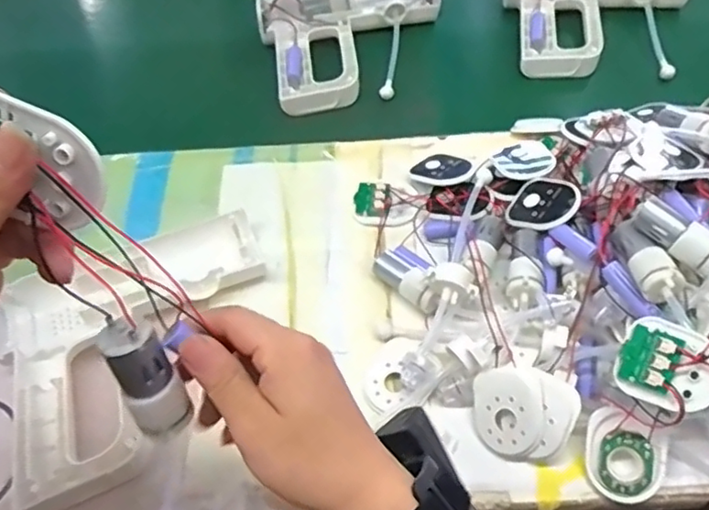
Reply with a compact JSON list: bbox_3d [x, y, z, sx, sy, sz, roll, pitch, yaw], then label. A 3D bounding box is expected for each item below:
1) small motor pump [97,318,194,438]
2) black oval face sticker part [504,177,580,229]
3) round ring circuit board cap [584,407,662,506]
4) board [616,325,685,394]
[{"bbox_3d":[-0.092,0.056,0.274,0.024,0.062,0.020,-24,34,-14],"label":"small motor pump"},{"bbox_3d":[0.151,-0.041,0.497,0.054,0.006,0.057,-41,36,3],"label":"black oval face sticker part"},{"bbox_3d":[0.178,0.133,0.406,0.046,0.014,0.058,3,83,19],"label":"round ring circuit board cap"},{"bbox_3d":[0.180,0.063,0.372,0.031,0.004,0.034,21,92,26],"label":"board"}]

